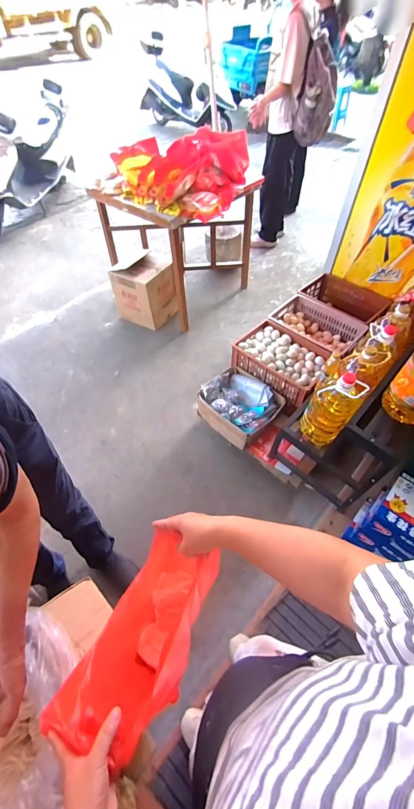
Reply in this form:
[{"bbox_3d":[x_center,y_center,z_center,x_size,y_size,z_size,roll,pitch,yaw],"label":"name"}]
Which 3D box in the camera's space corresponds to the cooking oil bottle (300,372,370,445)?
[{"bbox_3d":[0.454,0.020,1.257,0.149,0.336,0.125,34,59,21],"label":"cooking oil bottle"}]

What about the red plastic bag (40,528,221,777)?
[{"bbox_3d":[-0.101,0.432,0.640,0.146,0.346,0.303,22,55,13],"label":"red plastic bag"}]

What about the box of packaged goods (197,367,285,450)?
[{"bbox_3d":[0.151,0.008,1.706,0.352,0.127,0.285,39,61,23],"label":"box of packaged goods"}]

